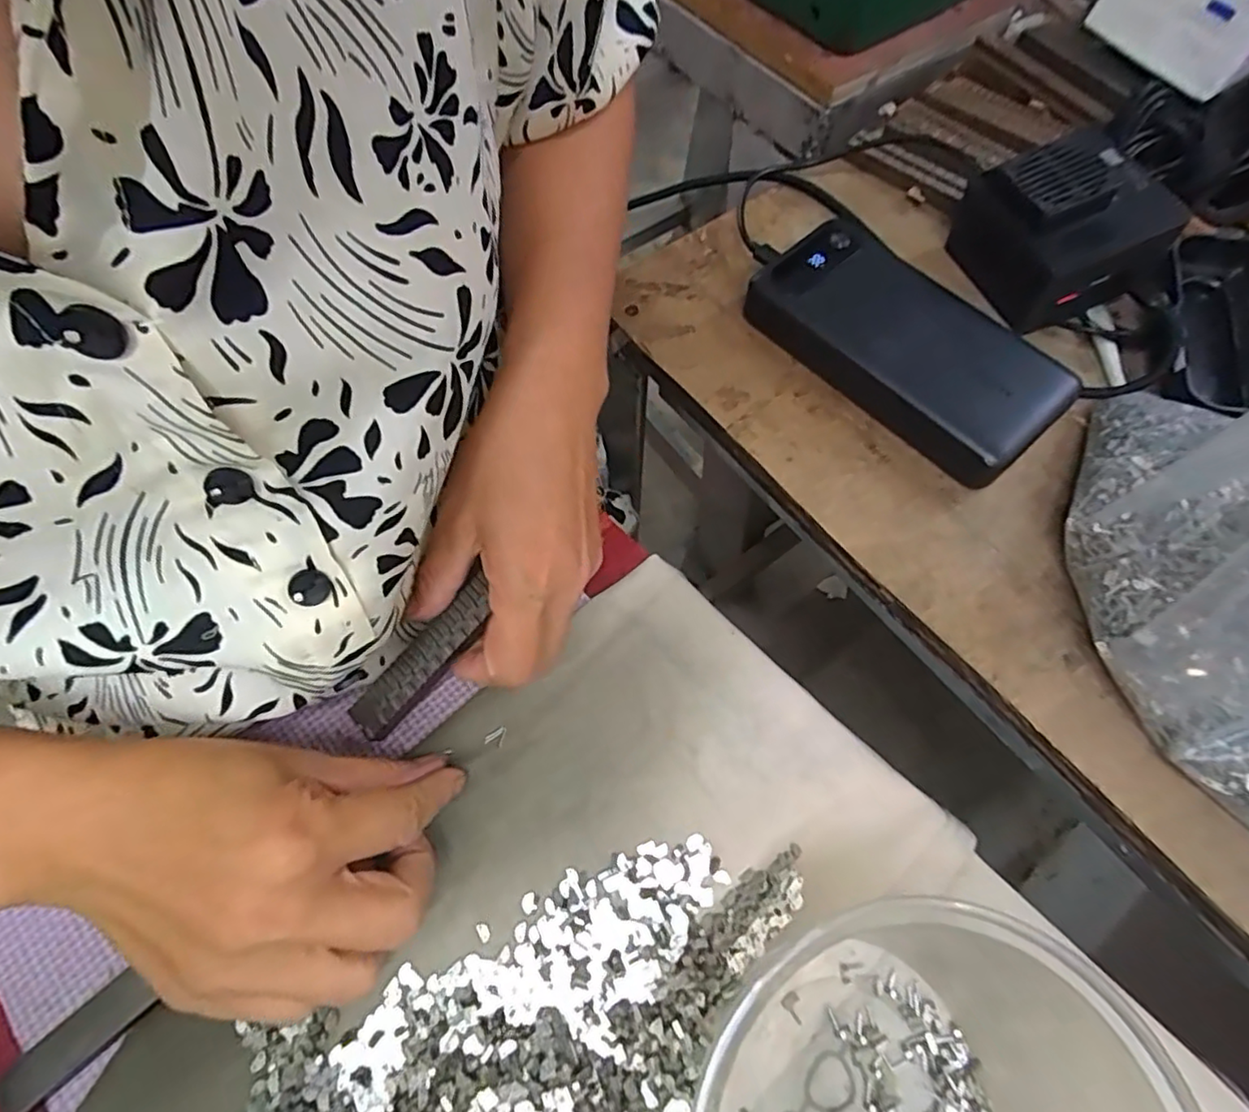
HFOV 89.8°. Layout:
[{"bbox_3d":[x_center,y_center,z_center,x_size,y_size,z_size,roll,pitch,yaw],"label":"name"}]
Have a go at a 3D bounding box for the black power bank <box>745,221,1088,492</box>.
[{"bbox_3d":[0.141,-0.107,0.319,0.077,0.029,0.155,-37,71,-15],"label":"black power bank"}]

